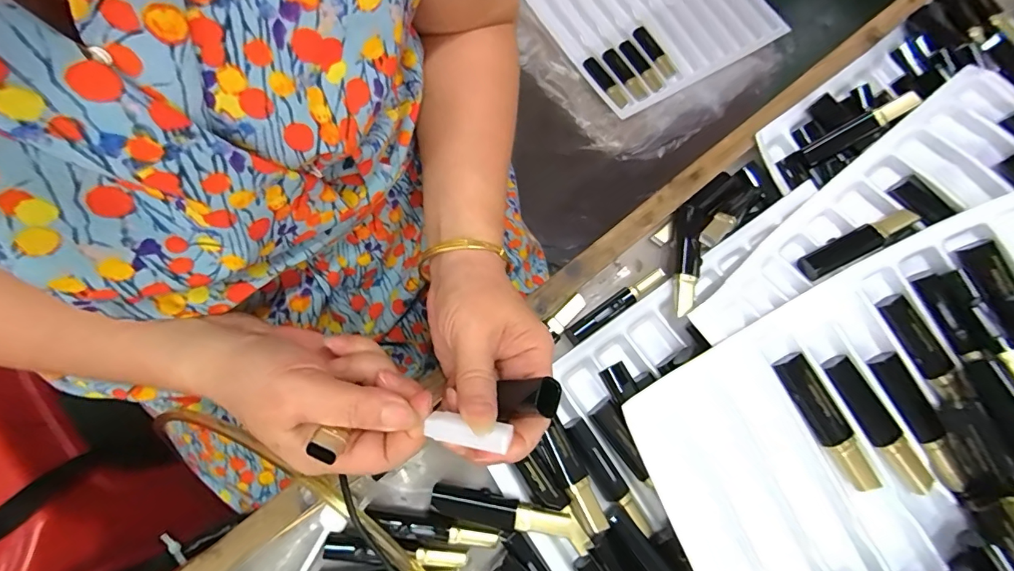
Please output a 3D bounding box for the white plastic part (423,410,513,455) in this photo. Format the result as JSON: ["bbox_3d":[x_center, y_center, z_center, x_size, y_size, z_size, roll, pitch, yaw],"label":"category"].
[{"bbox_3d":[-0.019,0.071,0.220,0.041,0.006,0.013,9,69,17],"label":"white plastic part"}]

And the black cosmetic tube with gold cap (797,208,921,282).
[{"bbox_3d":[0.248,-0.029,0.323,0.086,0.021,0.019,-25,73,-10],"label":"black cosmetic tube with gold cap"}]

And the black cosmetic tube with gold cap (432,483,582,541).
[{"bbox_3d":[-0.002,0.141,0.281,0.090,0.019,0.020,10,70,2],"label":"black cosmetic tube with gold cap"}]

